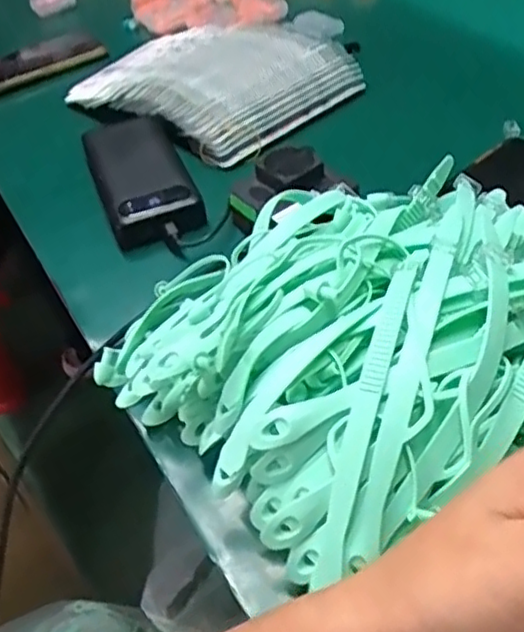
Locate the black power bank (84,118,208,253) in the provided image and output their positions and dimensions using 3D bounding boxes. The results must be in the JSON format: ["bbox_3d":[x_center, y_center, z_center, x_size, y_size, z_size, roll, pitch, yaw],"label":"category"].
[{"bbox_3d":[-0.099,-0.113,0.532,0.070,0.027,0.149,-20,48,-11],"label":"black power bank"}]

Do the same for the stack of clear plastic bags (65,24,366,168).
[{"bbox_3d":[-0.058,-0.240,0.623,0.266,0.055,0.189,24,55,26],"label":"stack of clear plastic bags"}]

